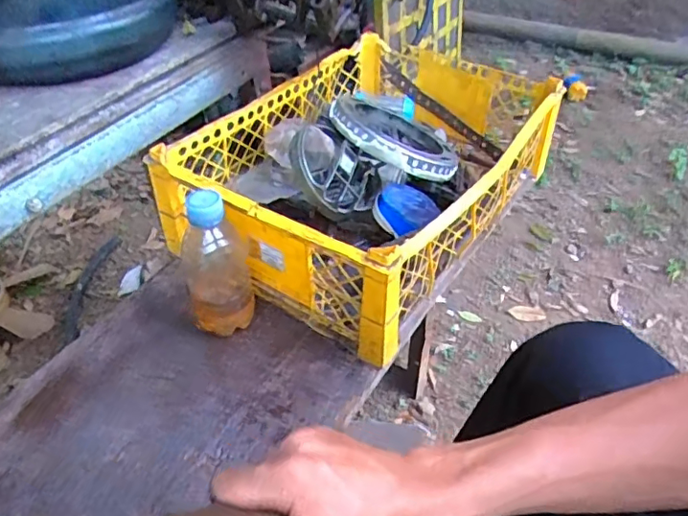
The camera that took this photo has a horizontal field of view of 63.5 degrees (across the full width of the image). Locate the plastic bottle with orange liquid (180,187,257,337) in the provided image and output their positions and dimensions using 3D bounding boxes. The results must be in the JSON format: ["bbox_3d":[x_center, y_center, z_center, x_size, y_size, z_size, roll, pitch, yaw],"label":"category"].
[{"bbox_3d":[-0.129,0.000,0.556,0.064,0.164,0.056,-11,43,-12],"label":"plastic bottle with orange liquid"}]

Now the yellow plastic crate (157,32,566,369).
[{"bbox_3d":[0.038,-0.112,0.716,0.322,0.146,0.488,27,48,27],"label":"yellow plastic crate"}]

